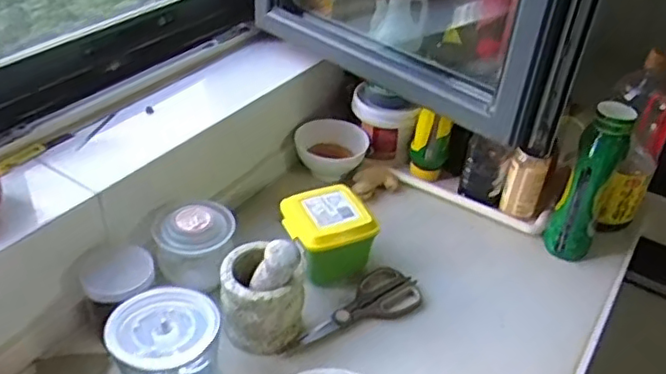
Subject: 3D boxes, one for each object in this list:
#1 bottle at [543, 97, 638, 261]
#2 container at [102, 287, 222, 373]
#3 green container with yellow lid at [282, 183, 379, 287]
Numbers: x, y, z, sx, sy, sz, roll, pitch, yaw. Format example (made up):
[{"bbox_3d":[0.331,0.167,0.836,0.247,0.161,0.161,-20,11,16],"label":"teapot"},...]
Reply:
[{"bbox_3d":[0.388,0.001,0.954,0.067,0.269,0.058,24,41,23],"label":"bottle"},{"bbox_3d":[-0.187,0.188,0.703,0.108,0.112,0.091,4,37,-1],"label":"container"},{"bbox_3d":[-0.009,0.072,0.906,0.111,0.103,0.107,-15,42,-25],"label":"green container with yellow lid"}]

